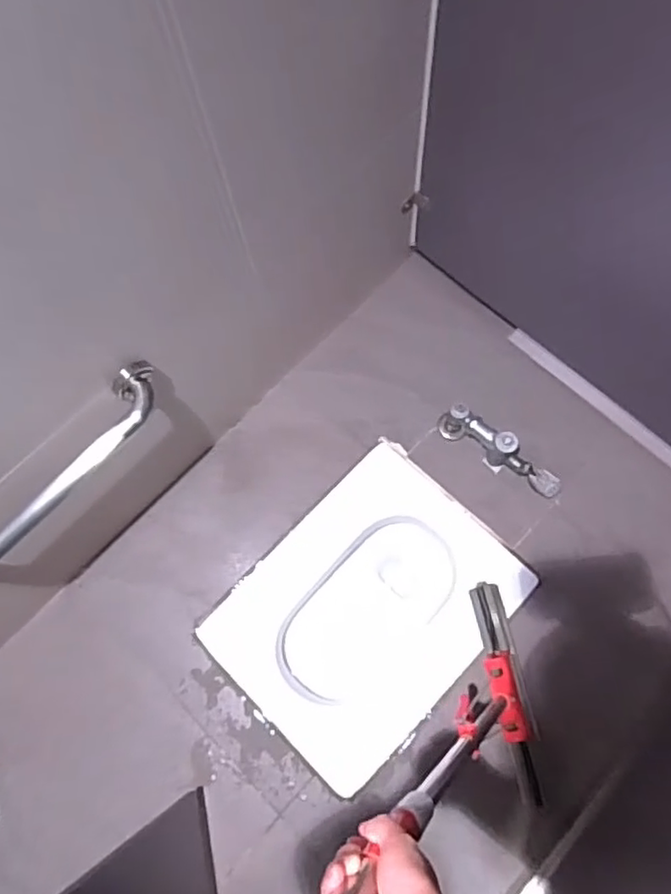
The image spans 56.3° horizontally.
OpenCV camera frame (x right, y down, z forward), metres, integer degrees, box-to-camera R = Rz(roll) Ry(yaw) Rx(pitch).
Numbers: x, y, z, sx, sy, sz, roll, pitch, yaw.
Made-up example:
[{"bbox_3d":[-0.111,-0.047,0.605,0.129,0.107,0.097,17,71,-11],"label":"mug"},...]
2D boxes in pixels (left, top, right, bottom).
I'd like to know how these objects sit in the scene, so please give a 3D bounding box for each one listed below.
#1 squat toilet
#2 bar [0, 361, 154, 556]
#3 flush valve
[{"bbox_3d":[0.060,0.316,1.256,0.406,0.123,0.538,42,77,16],"label":"squat toilet"},{"bbox_3d":[-0.404,0.040,0.882,0.068,0.059,0.408,42,77,16],"label":"bar"},{"bbox_3d":[0.322,0.007,1.228,0.259,0.082,0.049,36,75,15],"label":"flush valve"}]

